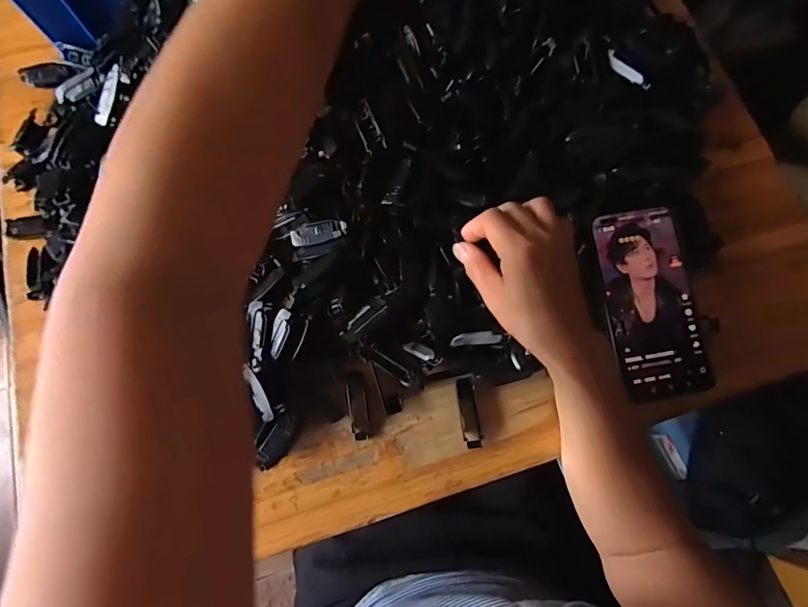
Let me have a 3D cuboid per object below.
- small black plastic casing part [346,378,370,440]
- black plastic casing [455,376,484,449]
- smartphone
[{"bbox_3d":[-0.038,0.088,0.357,0.016,0.009,0.049,-8,75,-4],"label":"small black plastic casing part"},{"bbox_3d":[0.055,0.091,0.360,0.016,0.007,0.056,-8,75,-4],"label":"black plastic casing"},{"bbox_3d":[0.211,-0.002,0.367,0.076,0.005,0.159,-8,84,-2],"label":"smartphone"}]

